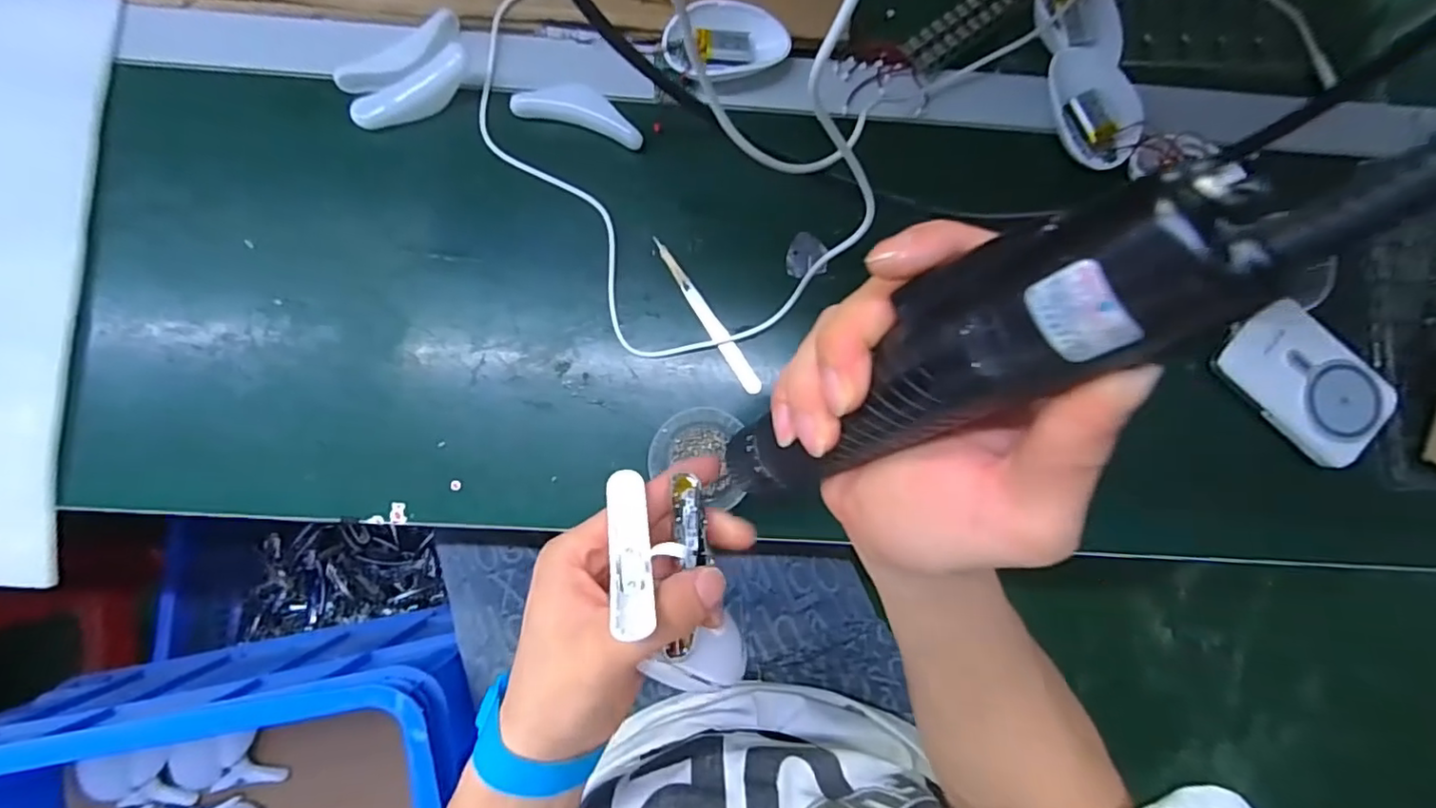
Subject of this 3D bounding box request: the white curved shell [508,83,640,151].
[{"bbox_3d":[-0.094,-0.198,0.423,0.088,0.023,0.025,16,84,-1],"label":"white curved shell"}]

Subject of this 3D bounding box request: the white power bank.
[{"bbox_3d":[0.402,-0.014,0.423,0.111,0.013,0.072,43,93,2],"label":"white power bank"}]

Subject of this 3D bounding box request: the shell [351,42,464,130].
[{"bbox_3d":[-0.203,-0.207,0.411,0.082,0.017,0.028,-28,86,-5],"label":"shell"}]

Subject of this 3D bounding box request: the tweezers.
[{"bbox_3d":[-0.010,-0.064,0.425,0.011,0.009,0.118,-32,86,-5],"label":"tweezers"}]

